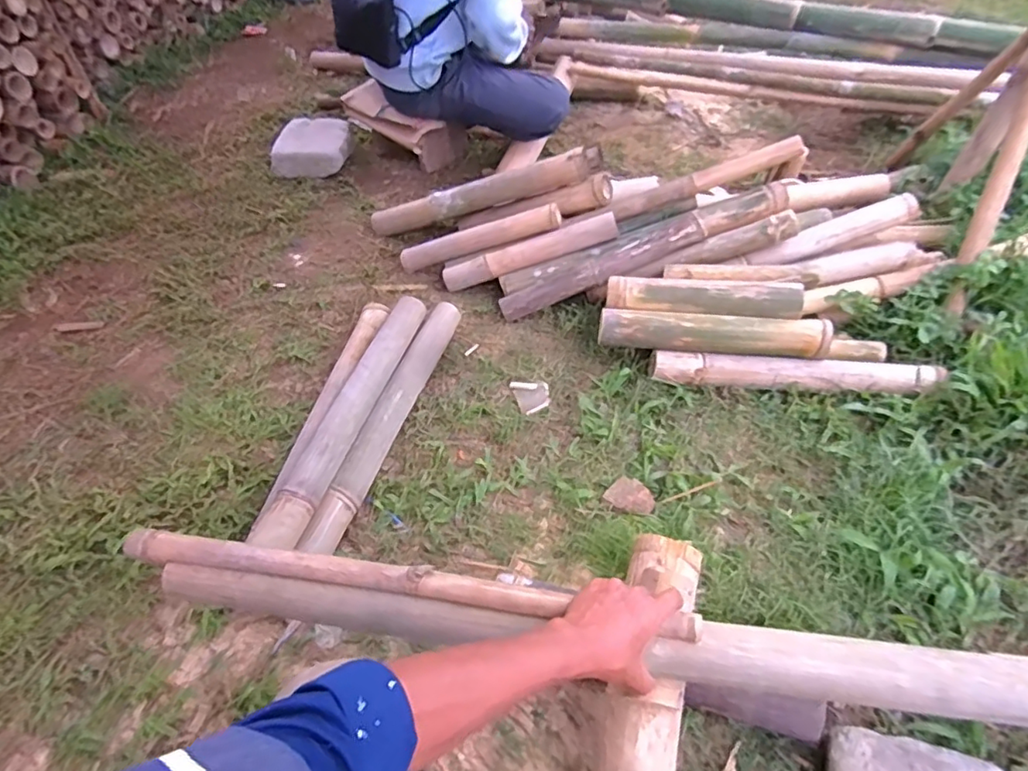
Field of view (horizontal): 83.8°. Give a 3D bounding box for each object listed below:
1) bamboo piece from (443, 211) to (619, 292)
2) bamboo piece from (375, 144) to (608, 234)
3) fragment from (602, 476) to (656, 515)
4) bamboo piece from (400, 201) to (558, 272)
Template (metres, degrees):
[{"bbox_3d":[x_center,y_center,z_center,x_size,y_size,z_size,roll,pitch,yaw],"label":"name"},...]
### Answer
[{"bbox_3d":[0.031,-0.299,1.307,0.413,0.047,0.054,-16,48,14],"label":"bamboo piece"},{"bbox_3d":[-0.087,-0.461,1.383,0.596,0.076,0.074,-10,47,19],"label":"bamboo piece"},{"bbox_3d":[0.202,0.188,0.981,0.077,0.020,0.063,28,53,23],"label":"fragment"},{"bbox_3d":[-0.087,-0.344,1.347,0.404,0.049,0.055,-12,46,21],"label":"bamboo piece"}]

